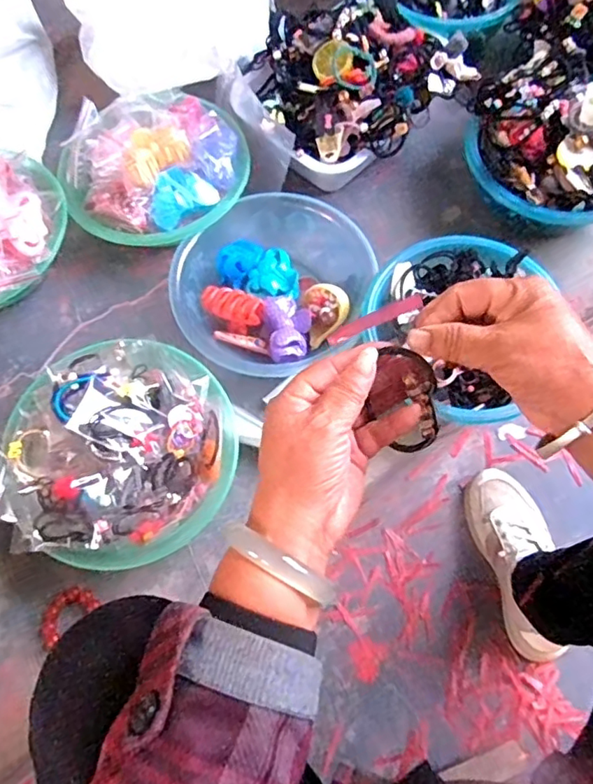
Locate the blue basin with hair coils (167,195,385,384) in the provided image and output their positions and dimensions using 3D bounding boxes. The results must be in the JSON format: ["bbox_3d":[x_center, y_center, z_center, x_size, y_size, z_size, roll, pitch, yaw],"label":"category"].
[{"bbox_3d":[-0.033,-0.125,0.674,0.212,0.064,0.221,-1,69,1],"label":"blue basin with hair coils"}]

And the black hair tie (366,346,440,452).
[{"bbox_3d":[0.069,0.006,0.359,0.042,0.011,0.076,-18,114,-5],"label":"black hair tie"}]

